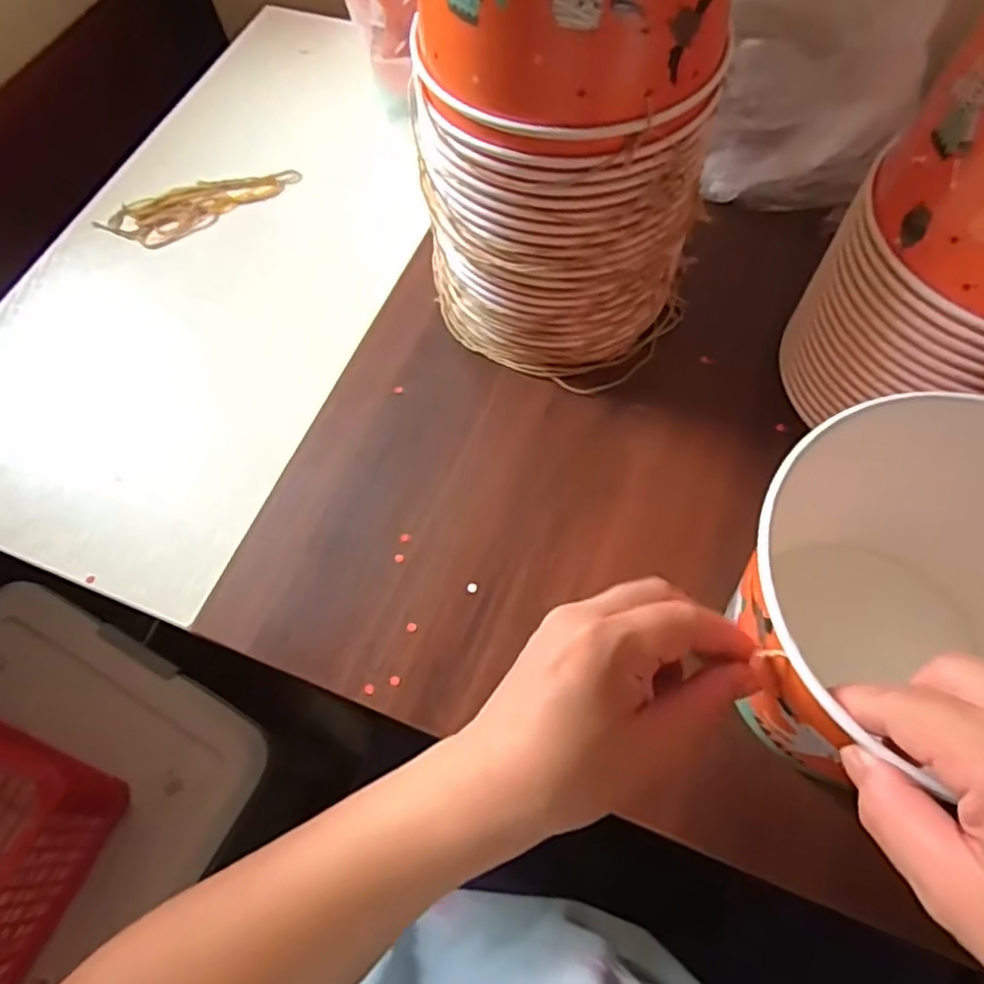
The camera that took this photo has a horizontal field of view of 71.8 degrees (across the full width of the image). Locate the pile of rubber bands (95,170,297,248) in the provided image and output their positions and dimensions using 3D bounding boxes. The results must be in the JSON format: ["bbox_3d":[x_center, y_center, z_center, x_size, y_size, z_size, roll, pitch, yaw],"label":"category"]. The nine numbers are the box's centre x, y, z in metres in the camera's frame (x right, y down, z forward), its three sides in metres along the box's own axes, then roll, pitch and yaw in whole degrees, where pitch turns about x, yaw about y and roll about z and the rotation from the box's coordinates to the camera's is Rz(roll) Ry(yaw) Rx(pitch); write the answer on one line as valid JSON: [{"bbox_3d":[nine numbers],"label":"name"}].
[{"bbox_3d":[-0.240,-0.238,0.559,0.159,0.011,0.048,-26,65,-9],"label":"pile of rubber bands"}]

